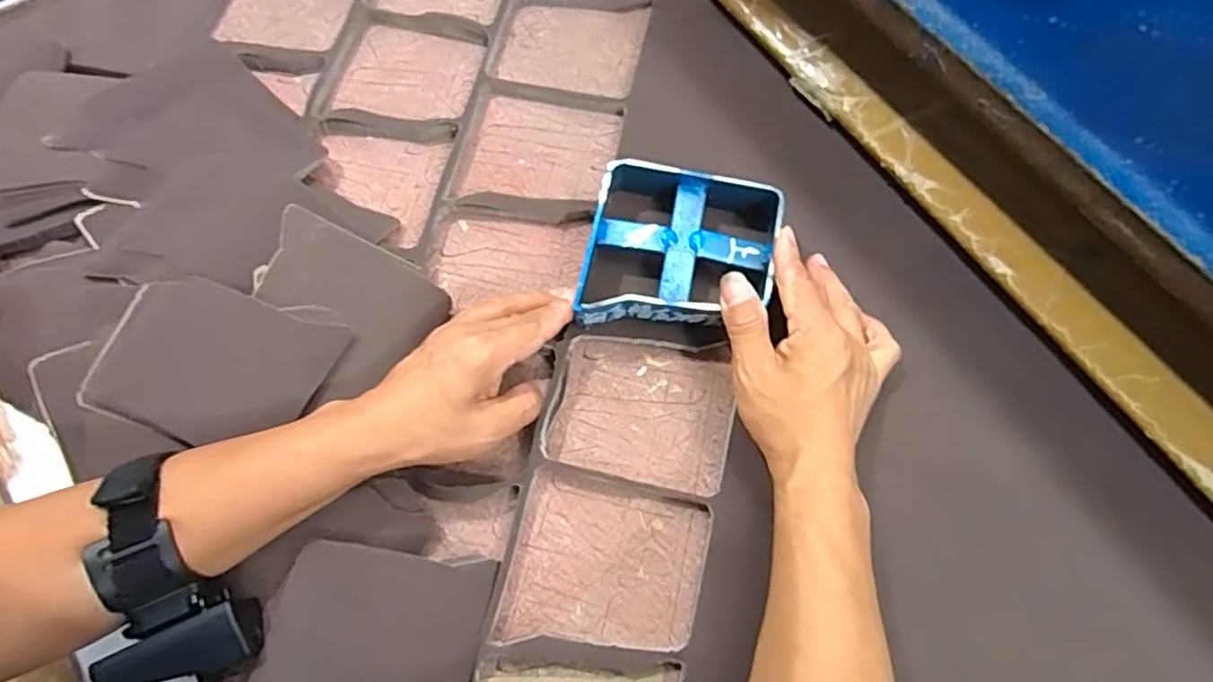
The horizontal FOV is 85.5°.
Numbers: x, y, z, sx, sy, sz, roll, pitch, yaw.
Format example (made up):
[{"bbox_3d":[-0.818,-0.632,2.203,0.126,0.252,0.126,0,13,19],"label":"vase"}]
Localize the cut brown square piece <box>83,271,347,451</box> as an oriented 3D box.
[{"bbox_3d":[-0.231,0.014,0.388,0.126,0.012,0.089,19,71,7],"label":"cut brown square piece"}]

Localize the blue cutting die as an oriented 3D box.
[{"bbox_3d":[0.047,-0.056,0.421,0.115,0.035,0.106,9,70,3],"label":"blue cutting die"}]

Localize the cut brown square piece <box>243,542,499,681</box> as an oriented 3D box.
[{"bbox_3d":[-0.124,0.160,0.350,0.109,0.016,0.090,15,63,-9],"label":"cut brown square piece"}]

